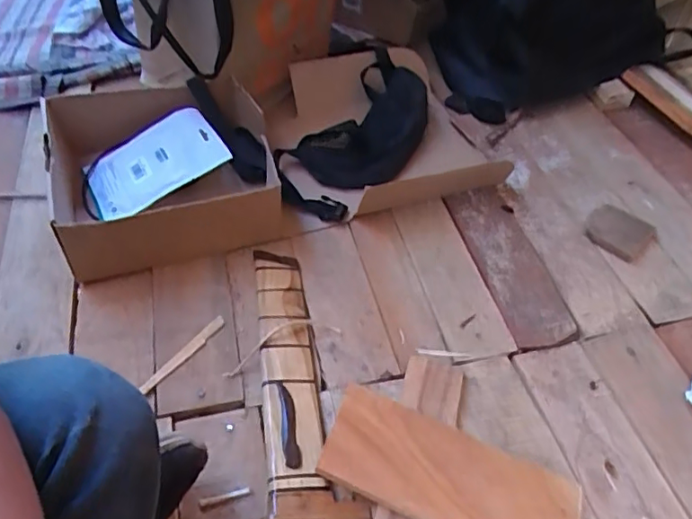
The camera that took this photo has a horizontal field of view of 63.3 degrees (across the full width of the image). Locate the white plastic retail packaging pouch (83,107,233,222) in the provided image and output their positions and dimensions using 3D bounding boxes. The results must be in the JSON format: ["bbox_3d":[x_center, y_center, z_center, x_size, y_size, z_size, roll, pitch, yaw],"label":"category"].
[{"bbox_3d":[-0.267,-0.134,0.785,0.188,0.022,0.143,-33,56,-9],"label":"white plastic retail packaging pouch"}]

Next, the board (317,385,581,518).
[{"bbox_3d":[0.095,0.201,0.511,0.231,0.020,0.089,21,62,12],"label":"board"}]

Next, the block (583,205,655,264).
[{"bbox_3d":[0.366,-0.037,0.758,0.082,0.016,0.070,35,54,25],"label":"block"}]

